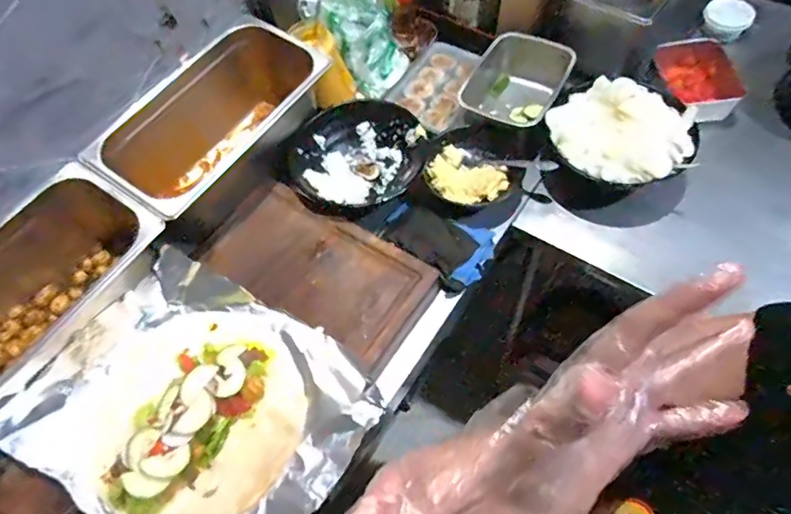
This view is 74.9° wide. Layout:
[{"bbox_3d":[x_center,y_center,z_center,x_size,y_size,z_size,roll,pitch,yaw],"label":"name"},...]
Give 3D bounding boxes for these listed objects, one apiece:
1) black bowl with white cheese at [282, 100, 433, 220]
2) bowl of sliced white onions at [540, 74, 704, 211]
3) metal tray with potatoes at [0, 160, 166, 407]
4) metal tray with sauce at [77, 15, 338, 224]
[{"bbox_3d":[-0.059,-0.147,0.771,0.203,0.052,0.187,-1,61,3],"label":"black bowl with white cheese"},{"bbox_3d":[0.311,-0.160,0.733,0.191,0.098,0.179,-1,61,3],"label":"bowl of sliced white onions"},{"bbox_3d":[-0.438,0.053,0.623,0.194,0.125,0.317,30,67,18],"label":"metal tray with potatoes"},{"bbox_3d":[-0.244,-0.180,0.746,0.156,0.152,0.326,30,67,18],"label":"metal tray with sauce"}]

